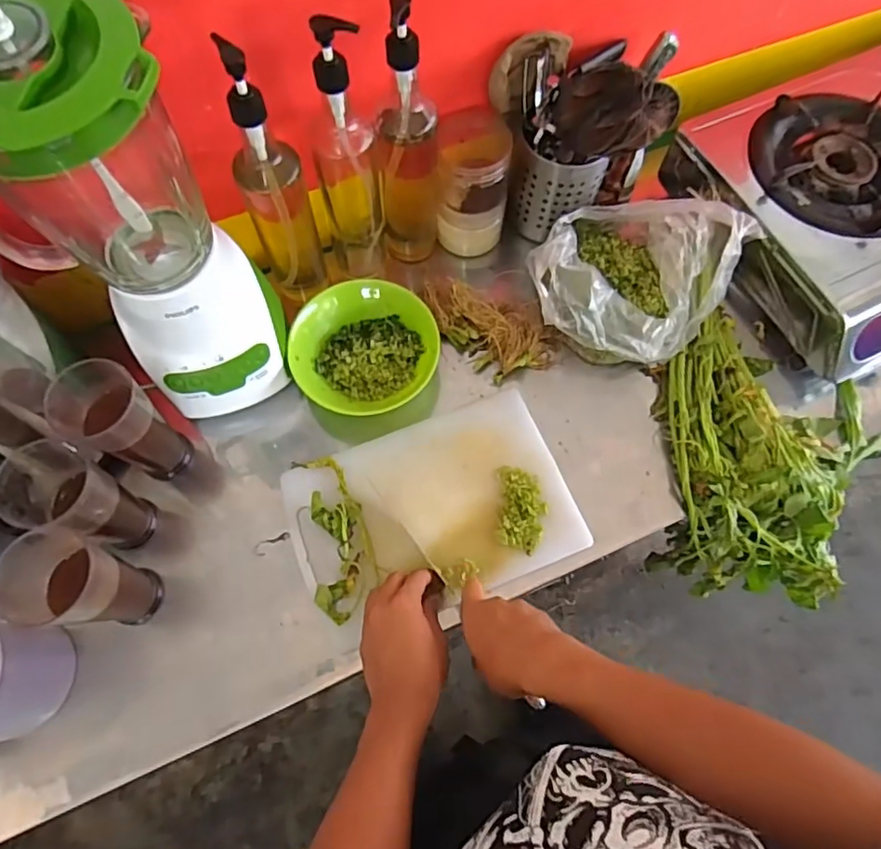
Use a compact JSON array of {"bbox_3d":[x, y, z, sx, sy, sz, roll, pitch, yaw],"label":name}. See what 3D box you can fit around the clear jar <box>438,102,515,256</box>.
[{"bbox_3d":[0.042,-0.304,0.741,0.086,0.166,0.096,3,68,0],"label":"clear jar"}]

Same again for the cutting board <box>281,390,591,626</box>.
[{"bbox_3d":[-0.006,0.094,0.652,0.296,0.015,0.202,-20,70,-9],"label":"cutting board"}]

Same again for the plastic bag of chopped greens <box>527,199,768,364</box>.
[{"bbox_3d":[0.221,-0.172,0.681,0.190,0.145,0.204,34,72,12],"label":"plastic bag of chopped greens"}]

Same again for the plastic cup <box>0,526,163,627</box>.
[{"bbox_3d":[-0.328,0.153,0.566,0.083,0.184,0.066,20,69,7],"label":"plastic cup"}]

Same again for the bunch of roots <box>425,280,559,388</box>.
[{"bbox_3d":[0.055,-0.122,0.728,0.182,0.045,0.092,31,71,11],"label":"bunch of roots"}]

